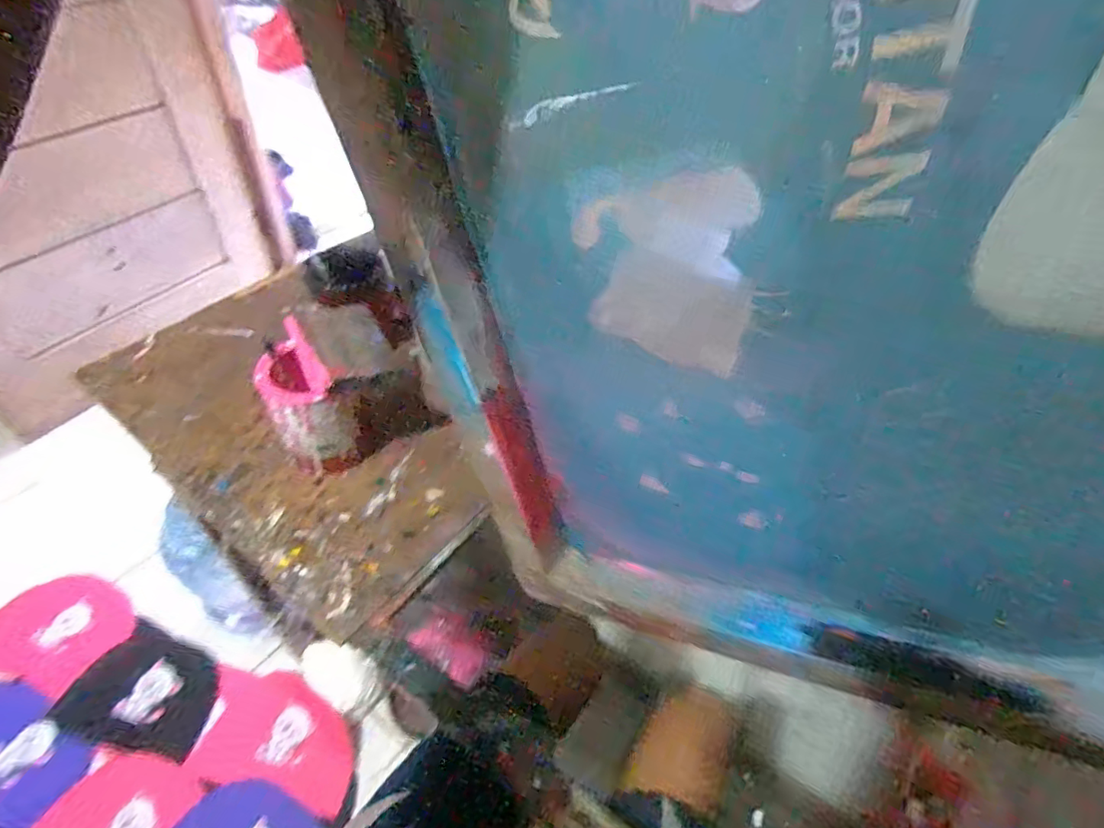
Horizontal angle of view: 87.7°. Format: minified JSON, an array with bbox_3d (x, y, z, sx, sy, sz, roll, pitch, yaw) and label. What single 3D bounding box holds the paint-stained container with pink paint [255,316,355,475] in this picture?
[{"bbox_3d":[-0.302,-0.010,0.695,0.071,0.160,0.116,-23,54,-25],"label":"paint-stained container with pink paint"}]

